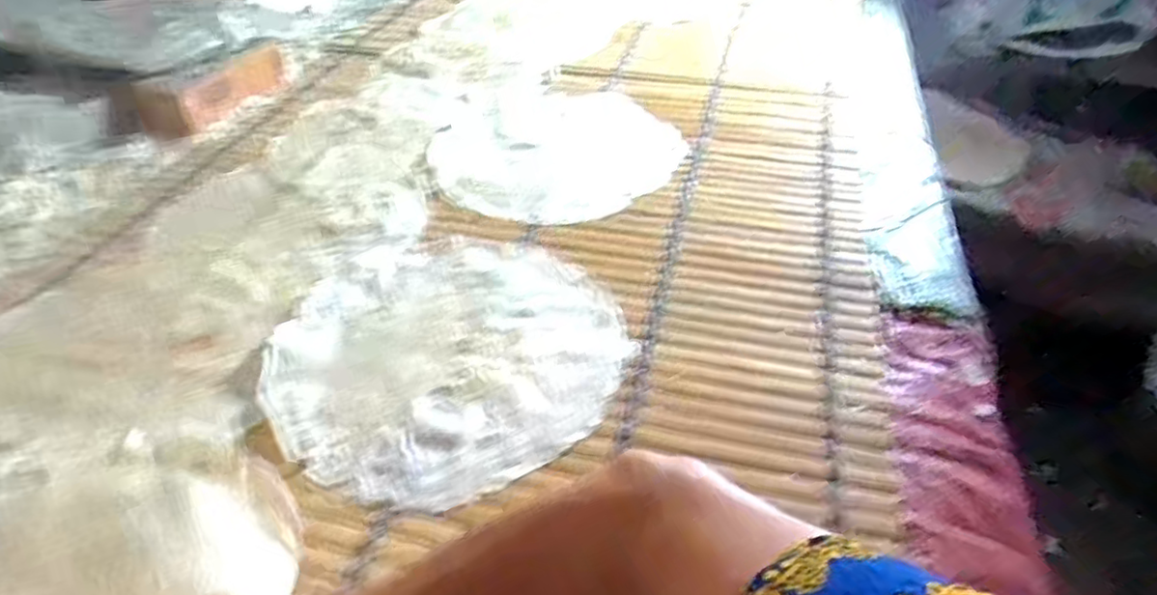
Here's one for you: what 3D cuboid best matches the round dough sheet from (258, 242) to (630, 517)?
[{"bbox_3d":[-0.133,0.043,0.667,0.343,0.008,0.349,1,42,-1],"label":"round dough sheet"}]

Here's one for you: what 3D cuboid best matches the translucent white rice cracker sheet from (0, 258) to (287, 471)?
[{"bbox_3d":[-0.469,0.054,0.658,0.302,0.011,0.290,-7,39,-8],"label":"translucent white rice cracker sheet"}]

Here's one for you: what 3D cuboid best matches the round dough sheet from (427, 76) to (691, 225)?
[{"bbox_3d":[-0.031,-0.232,0.969,0.353,0.009,0.367,1,42,-1],"label":"round dough sheet"}]

